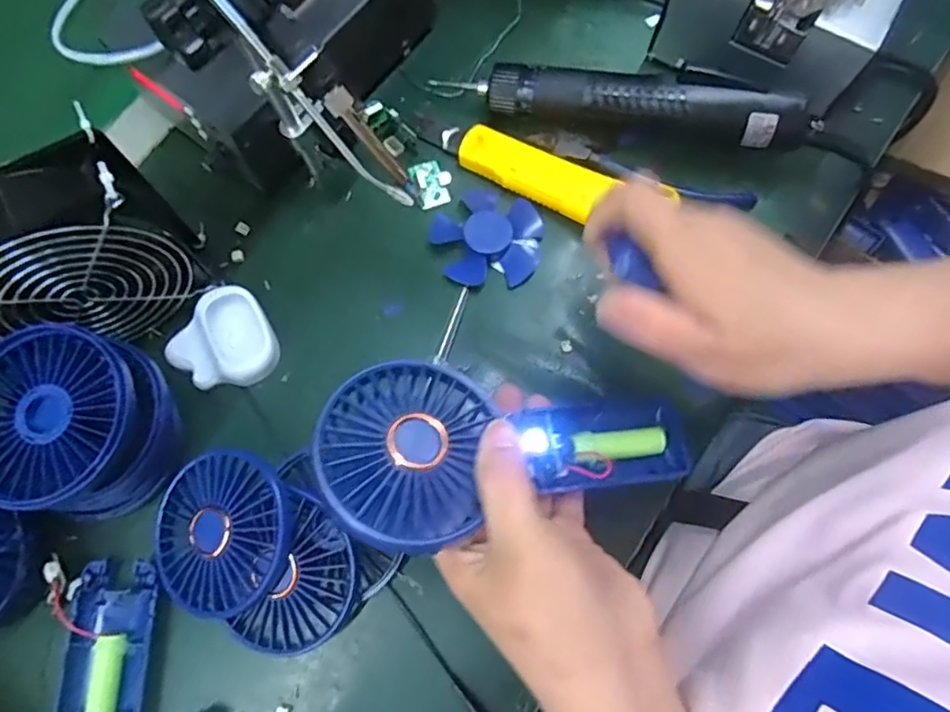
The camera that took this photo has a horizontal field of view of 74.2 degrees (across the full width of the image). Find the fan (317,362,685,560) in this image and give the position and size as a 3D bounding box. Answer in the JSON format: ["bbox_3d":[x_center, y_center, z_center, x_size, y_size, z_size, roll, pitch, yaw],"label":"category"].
[{"bbox_3d":[0.016,0.044,0.305,0.183,0.039,0.083,1,72,-22],"label":"fan"}]

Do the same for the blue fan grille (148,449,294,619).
[{"bbox_3d":[-0.139,0.094,0.337,0.080,0.011,0.084,-4,78,18],"label":"blue fan grille"}]

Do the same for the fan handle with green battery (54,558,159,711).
[{"bbox_3d":[-0.196,0.159,0.333,0.045,0.021,0.092,1,74,1],"label":"fan handle with green battery"}]

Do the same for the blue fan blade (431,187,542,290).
[{"bbox_3d":[0.007,-0.078,0.401,0.067,0.011,0.069,0,74,0],"label":"blue fan blade"}]

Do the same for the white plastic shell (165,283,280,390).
[{"bbox_3d":[-0.154,-0.008,0.384,0.057,0.017,0.059,0,74,0],"label":"white plastic shell"}]

